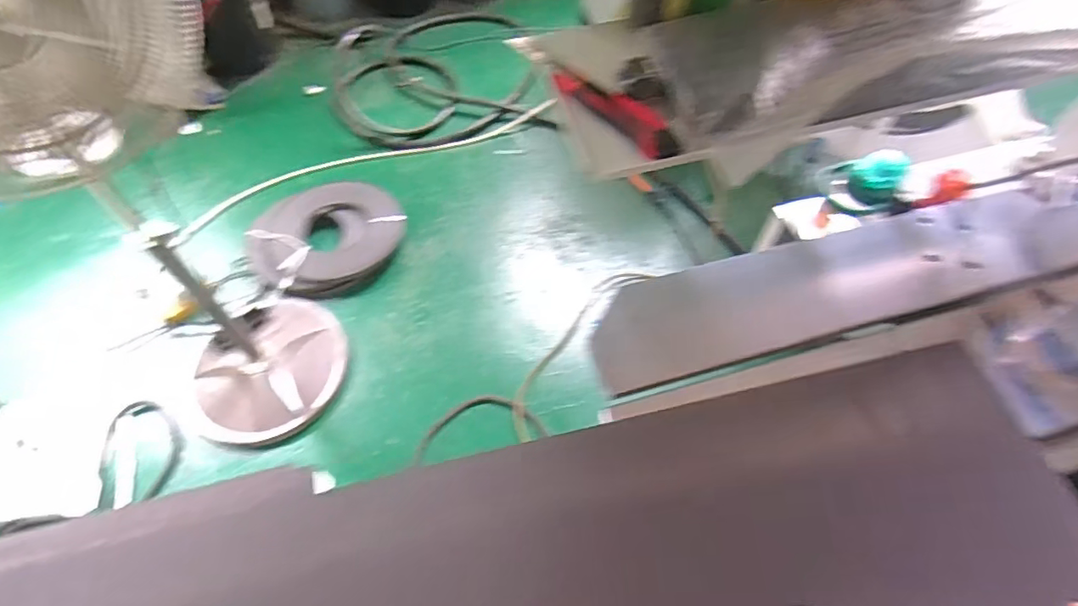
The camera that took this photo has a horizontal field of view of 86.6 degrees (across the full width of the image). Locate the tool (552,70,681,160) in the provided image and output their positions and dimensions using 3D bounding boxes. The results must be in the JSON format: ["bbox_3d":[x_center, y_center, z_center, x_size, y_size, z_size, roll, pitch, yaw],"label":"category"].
[{"bbox_3d":[0.071,-0.177,0.526,0.033,0.015,0.142,-37,65,-21],"label":"tool"}]

